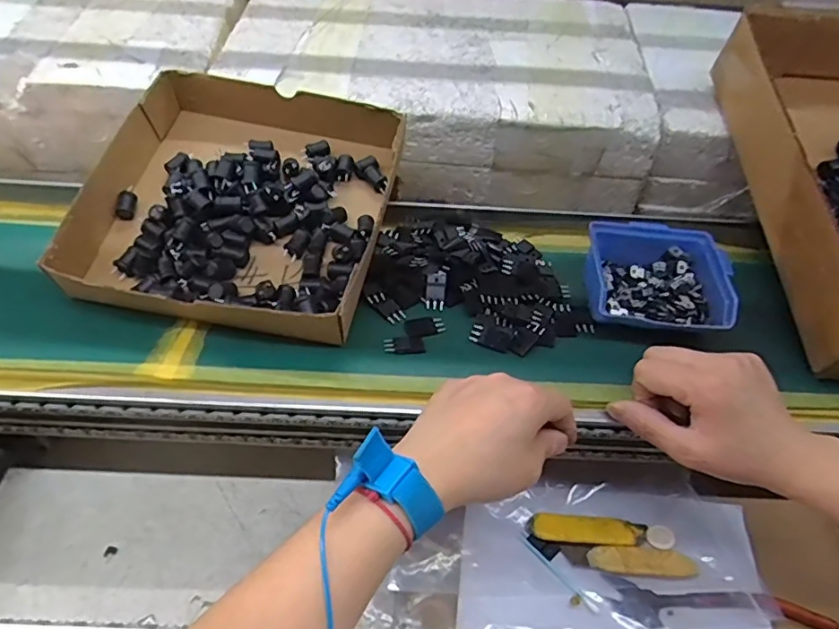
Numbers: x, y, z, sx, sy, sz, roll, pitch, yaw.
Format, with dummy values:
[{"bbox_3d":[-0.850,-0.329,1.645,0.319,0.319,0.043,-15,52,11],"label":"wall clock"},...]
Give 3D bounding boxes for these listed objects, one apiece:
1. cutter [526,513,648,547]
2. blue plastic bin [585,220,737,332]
[{"bbox_3d":[0.130,0.167,0.433,0.092,0.009,0.021,2,48,-1],"label":"cutter"},{"bbox_3d":[0.185,-0.030,0.445,0.098,0.038,0.096,9,48,6],"label":"blue plastic bin"}]

